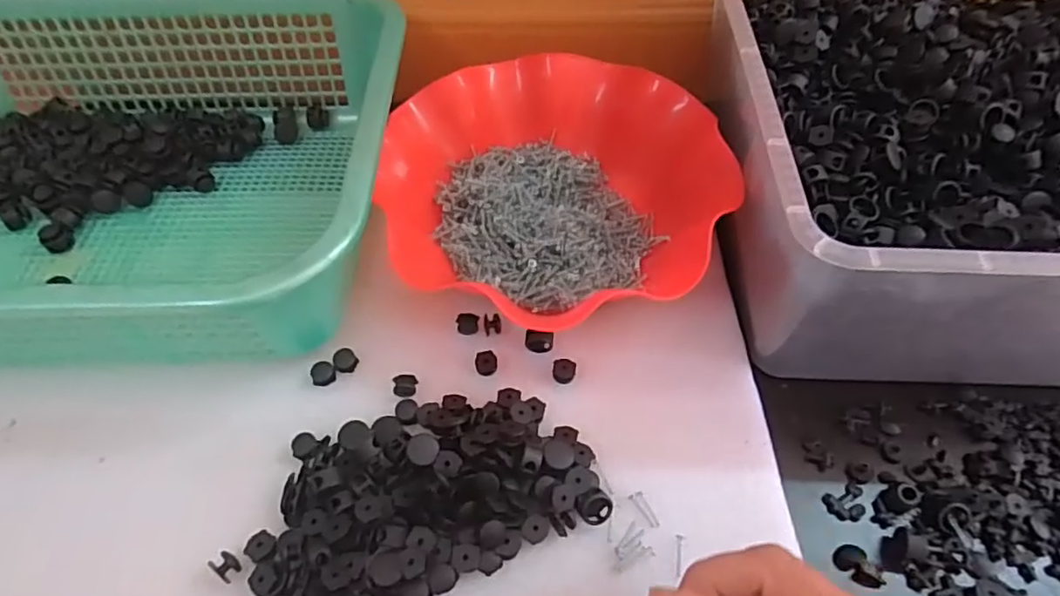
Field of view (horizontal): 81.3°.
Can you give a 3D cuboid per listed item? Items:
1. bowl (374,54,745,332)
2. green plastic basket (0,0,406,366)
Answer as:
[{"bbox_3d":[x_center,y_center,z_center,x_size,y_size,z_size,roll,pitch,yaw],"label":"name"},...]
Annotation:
[{"bbox_3d":[0.011,-0.077,0.404,0.207,0.065,0.197,1,56,-1],"label":"bowl"},{"bbox_3d":[-0.276,-0.091,0.390,0.382,0.096,0.287,0,56,-1],"label":"green plastic basket"}]

